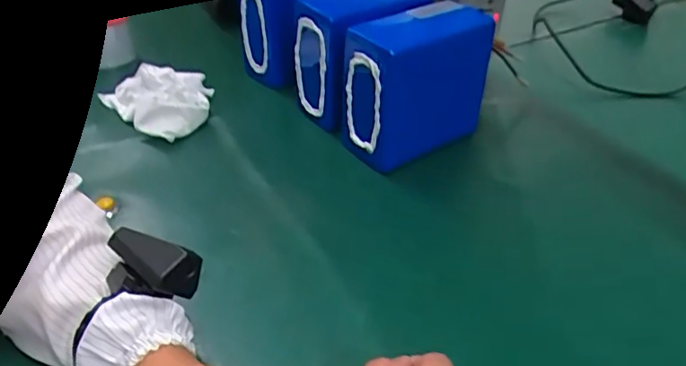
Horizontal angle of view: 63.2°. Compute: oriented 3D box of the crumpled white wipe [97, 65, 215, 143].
[{"bbox_3d":[-0.217,-0.111,0.698,0.128,0.043,0.158,-29,45,-32],"label":"crumpled white wipe"}]

